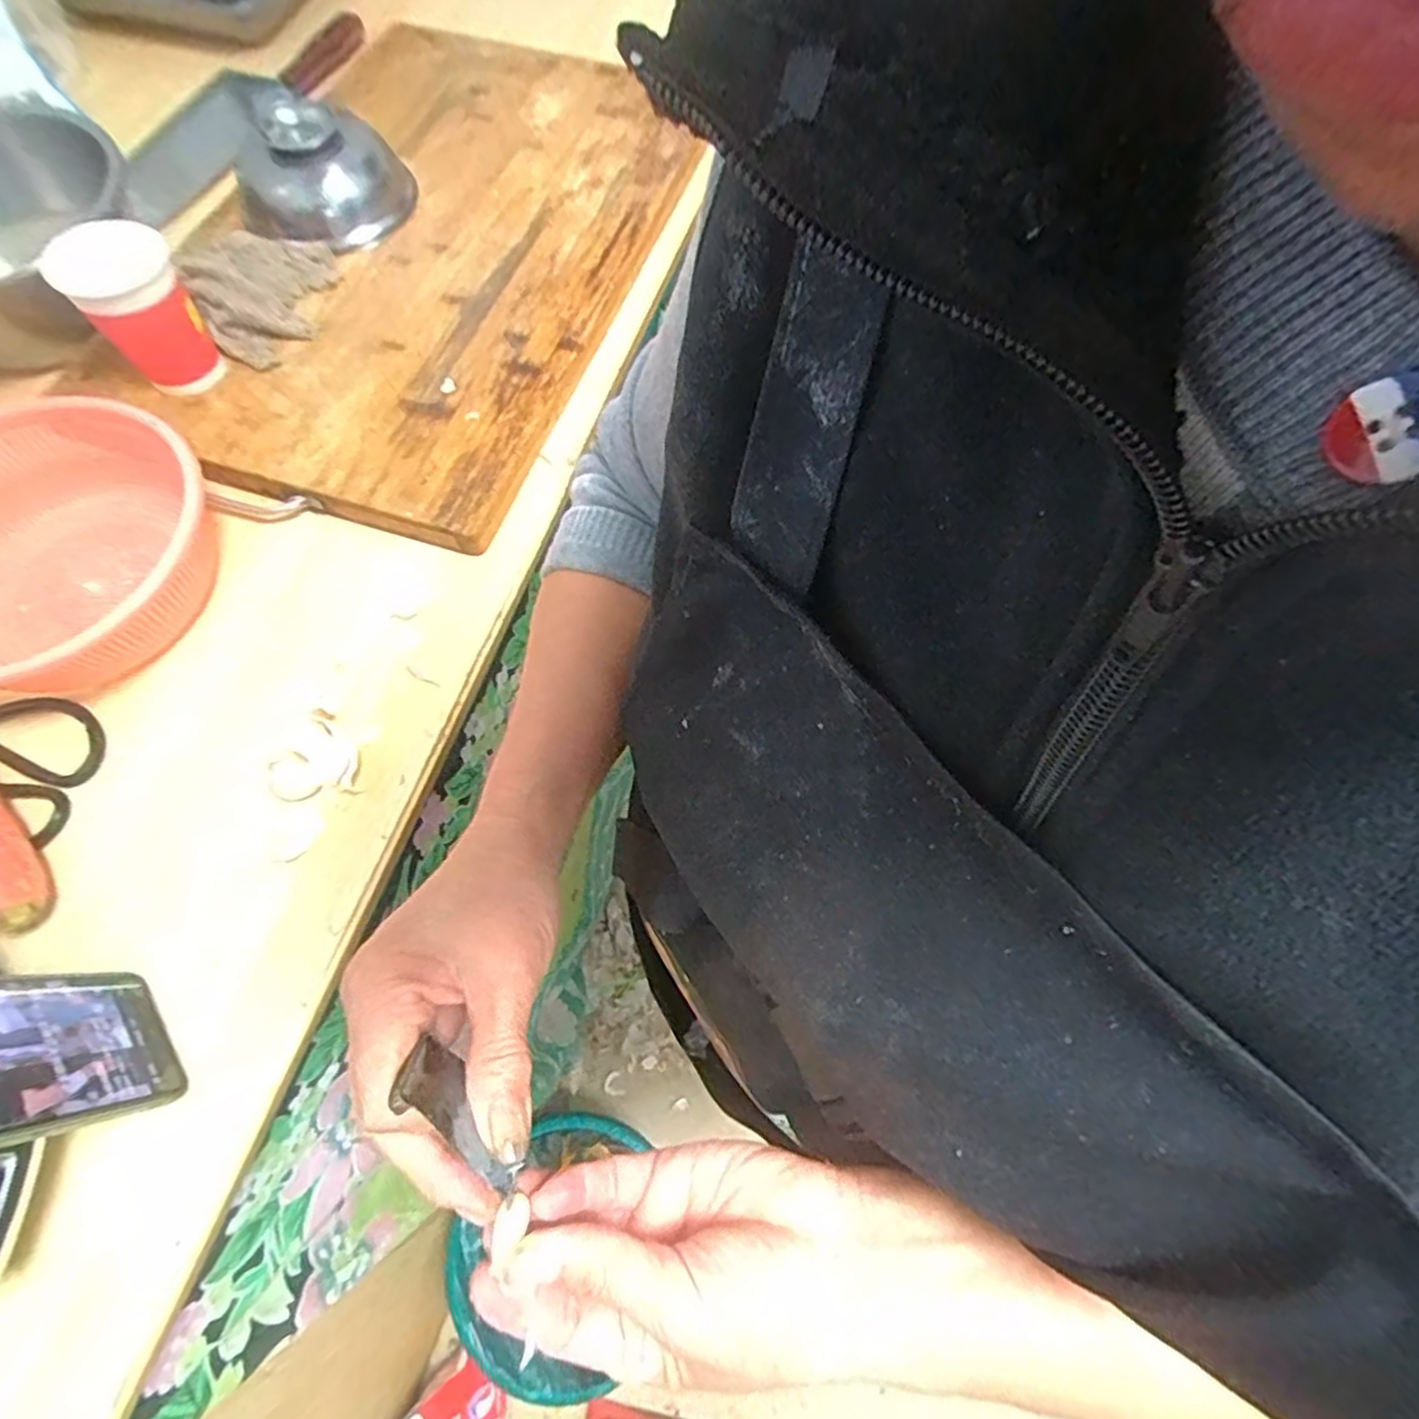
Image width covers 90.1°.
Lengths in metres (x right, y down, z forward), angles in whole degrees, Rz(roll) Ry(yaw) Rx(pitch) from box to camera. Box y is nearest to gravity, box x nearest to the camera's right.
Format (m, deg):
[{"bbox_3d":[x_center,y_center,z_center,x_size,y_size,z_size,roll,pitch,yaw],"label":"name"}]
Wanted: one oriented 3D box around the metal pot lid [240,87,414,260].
[{"bbox_3d":[-0.318,-0.440,0.576,0.131,0.057,0.124,0,67,0],"label":"metal pot lid"}]

